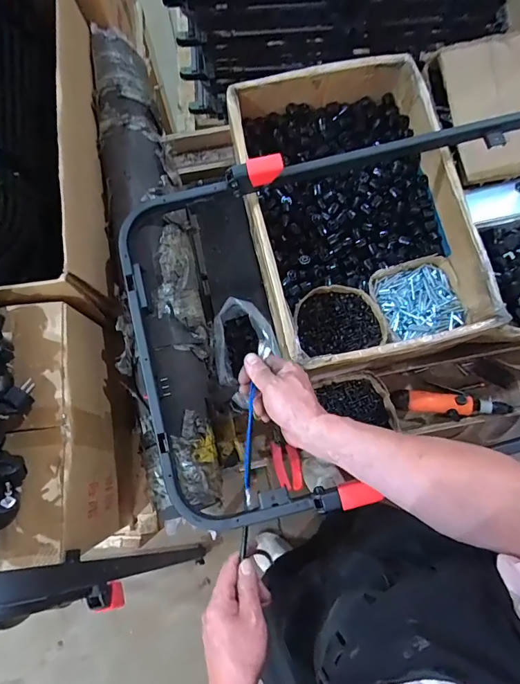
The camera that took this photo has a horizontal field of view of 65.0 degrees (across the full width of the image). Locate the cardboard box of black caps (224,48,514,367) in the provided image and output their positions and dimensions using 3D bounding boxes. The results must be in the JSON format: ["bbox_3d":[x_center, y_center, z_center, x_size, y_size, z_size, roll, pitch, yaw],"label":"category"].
[{"bbox_3d":[0.163,-0.229,0.739,0.355,0.134,0.533,-14,78,-2],"label":"cardboard box of black caps"}]

